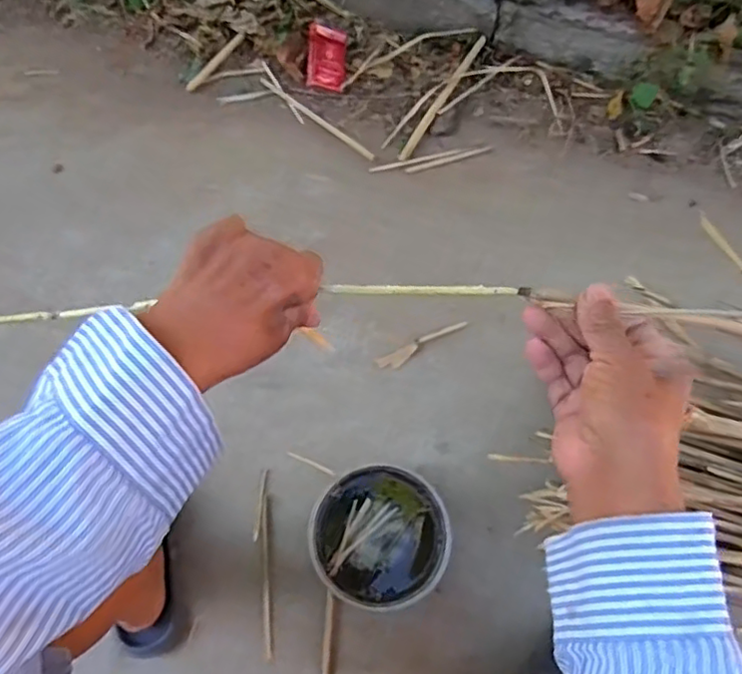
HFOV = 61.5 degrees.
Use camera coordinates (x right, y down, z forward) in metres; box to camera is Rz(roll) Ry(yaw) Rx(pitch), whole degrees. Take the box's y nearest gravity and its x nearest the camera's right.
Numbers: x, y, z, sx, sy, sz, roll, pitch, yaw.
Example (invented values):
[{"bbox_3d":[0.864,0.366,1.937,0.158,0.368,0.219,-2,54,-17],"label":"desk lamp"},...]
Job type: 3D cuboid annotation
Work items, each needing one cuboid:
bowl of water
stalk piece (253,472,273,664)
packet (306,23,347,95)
[{"bbox_3d":[0.011,0.238,0.754,0.156,0.084,0.156,0,73,-2],"label":"bowl of water"},{"bbox_3d":[-0.135,0.282,0.779,0.021,0.008,0.220,-3,73,-2],"label":"stalk piece"},{"bbox_3d":[-0.066,-0.427,0.955,0.058,0.011,0.089,-2,115,-24],"label":"packet"}]

